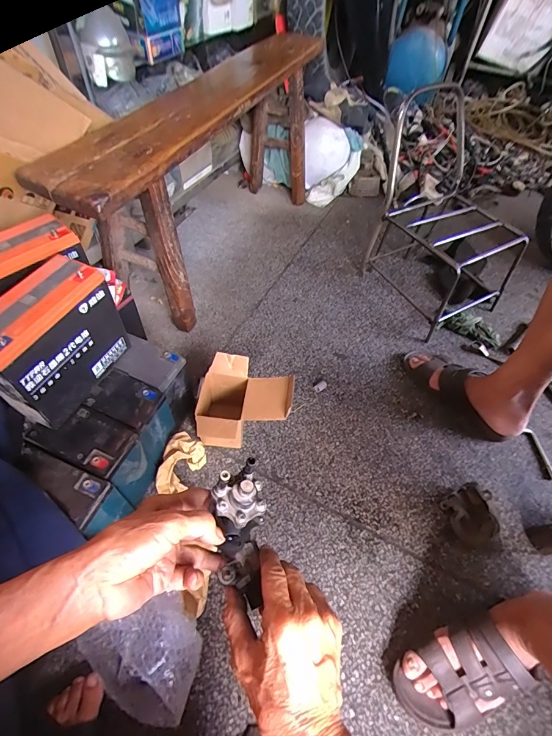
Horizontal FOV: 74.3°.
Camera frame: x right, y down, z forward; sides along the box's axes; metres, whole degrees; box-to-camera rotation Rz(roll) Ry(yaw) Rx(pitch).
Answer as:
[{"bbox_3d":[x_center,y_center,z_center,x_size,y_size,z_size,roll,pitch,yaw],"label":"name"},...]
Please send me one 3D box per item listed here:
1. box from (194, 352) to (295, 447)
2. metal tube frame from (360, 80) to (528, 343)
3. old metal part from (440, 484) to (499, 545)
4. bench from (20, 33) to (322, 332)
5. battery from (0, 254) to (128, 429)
[{"bbox_3d":[-0.060,0.075,0.694,0.168,0.158,0.151,-8,54,-9],"label":"box"},{"bbox_3d":[0.414,-0.364,0.888,0.291,0.391,0.356,-24,58,-20],"label":"metal tube frame"},{"bbox_3d":[0.339,0.252,0.630,0.073,0.062,0.098,-11,54,-12],"label":"old metal part"},{"bbox_3d":[-0.152,-0.487,0.940,0.223,0.421,0.920,22,55,13],"label":"bench"},{"bbox_3d":[-0.313,-0.036,0.521,0.077,0.164,0.185,21,55,12],"label":"battery"}]

